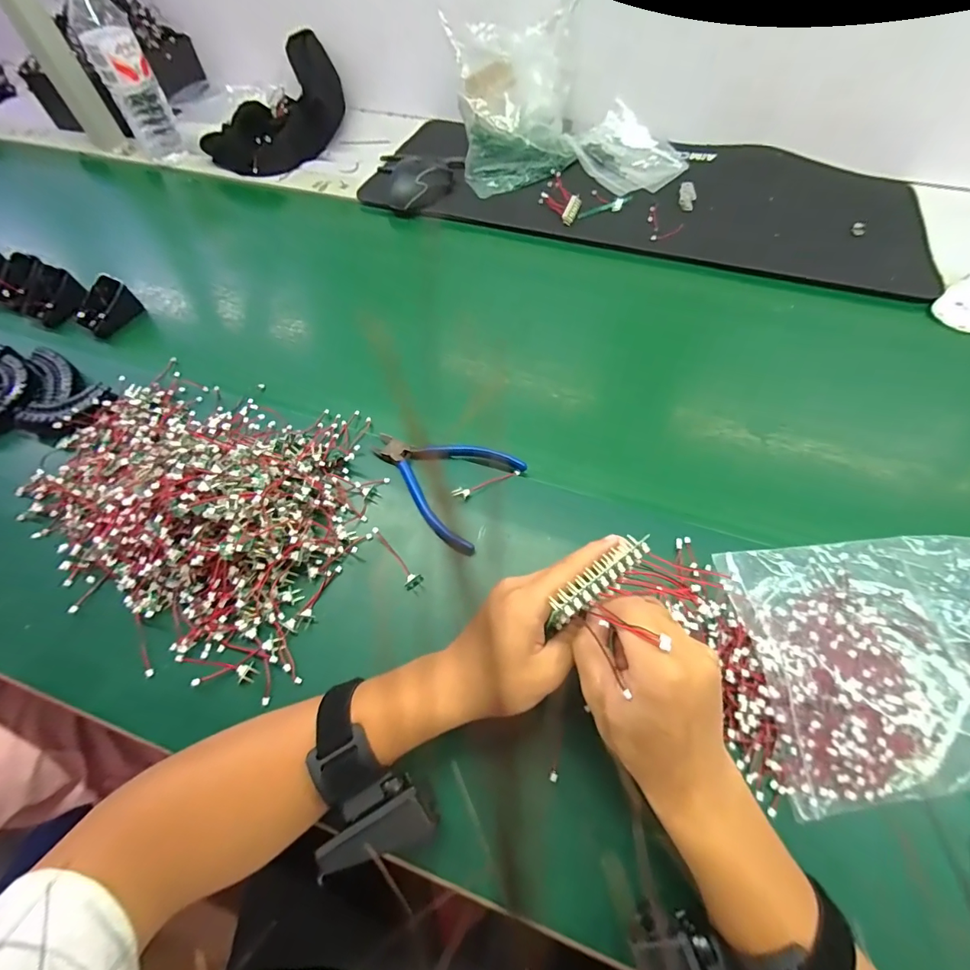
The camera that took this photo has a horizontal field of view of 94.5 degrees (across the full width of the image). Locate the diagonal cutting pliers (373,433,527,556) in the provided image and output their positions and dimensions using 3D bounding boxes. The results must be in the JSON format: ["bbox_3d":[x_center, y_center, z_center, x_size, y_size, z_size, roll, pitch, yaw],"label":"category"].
[{"bbox_3d":[-0.045,-0.010,0.413,0.134,0.018,0.102,28,64,17],"label":"diagonal cutting pliers"}]

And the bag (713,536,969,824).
[{"bbox_3d":[0.307,0.116,0.321,0.232,0.030,0.164,-9,59,-4],"label":"bag"}]

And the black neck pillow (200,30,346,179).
[{"bbox_3d":[-0.364,-0.648,0.762,0.217,0.084,0.284,-5,59,-1],"label":"black neck pillow"}]

